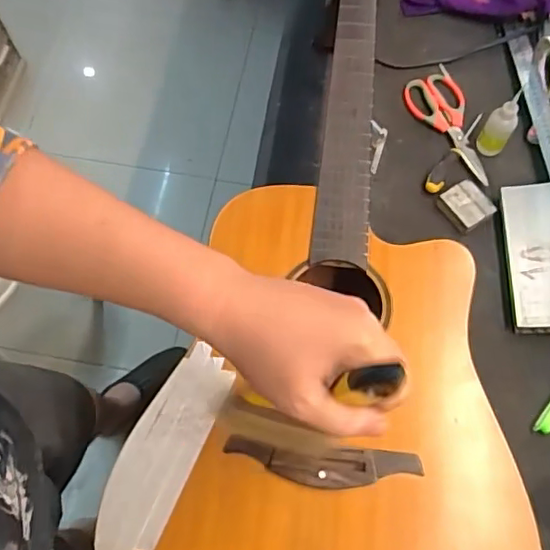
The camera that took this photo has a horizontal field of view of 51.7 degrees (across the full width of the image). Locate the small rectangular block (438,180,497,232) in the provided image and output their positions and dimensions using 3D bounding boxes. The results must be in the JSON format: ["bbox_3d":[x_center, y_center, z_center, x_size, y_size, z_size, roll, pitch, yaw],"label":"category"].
[{"bbox_3d":[0.258,-0.094,0.761,0.056,0.013,0.058,-32,71,-14],"label":"small rectangular block"}]

